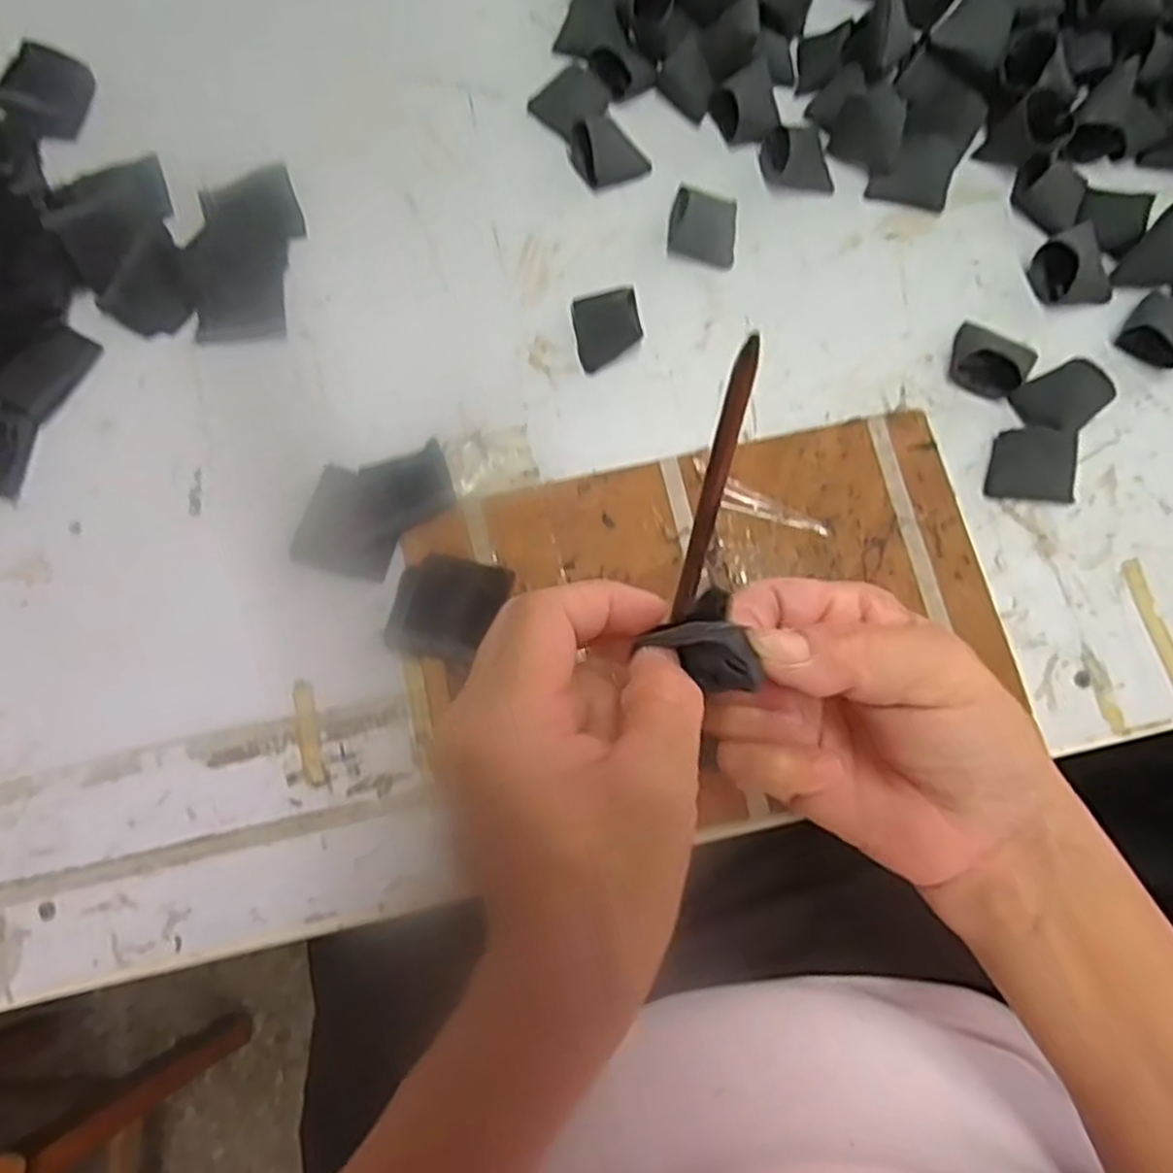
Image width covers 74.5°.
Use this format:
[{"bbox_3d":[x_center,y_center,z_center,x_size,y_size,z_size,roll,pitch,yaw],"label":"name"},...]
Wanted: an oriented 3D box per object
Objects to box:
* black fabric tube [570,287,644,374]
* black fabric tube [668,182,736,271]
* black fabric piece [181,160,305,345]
[{"bbox_3d":[0.012,-0.139,0.412,0.036,0.016,0.038,-10,75,-2],"label":"black fabric tube"},{"bbox_3d":[0.065,-0.201,0.429,0.039,0.017,0.036,10,76,4],"label":"black fabric tube"},{"bbox_3d":[-0.193,-0.189,0.436,0.063,0.004,0.107,-7,75,-1],"label":"black fabric piece"}]

